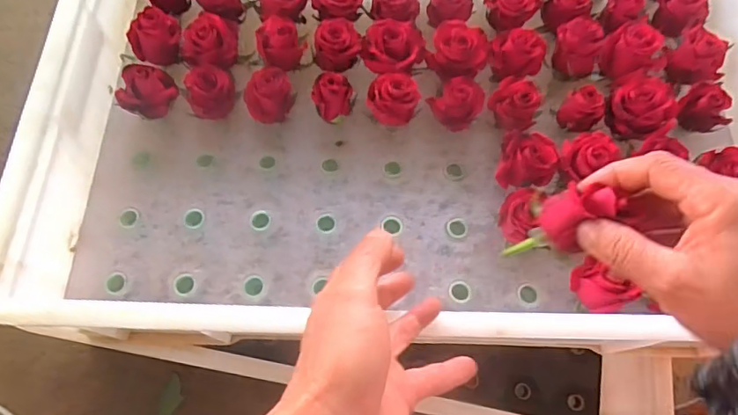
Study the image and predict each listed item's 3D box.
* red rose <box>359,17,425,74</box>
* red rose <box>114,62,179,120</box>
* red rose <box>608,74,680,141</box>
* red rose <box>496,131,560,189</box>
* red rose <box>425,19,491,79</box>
[{"bbox_3d":[0.022,-0.143,0.469,0.057,0.040,0.055,9,68,2],"label":"red rose"},{"bbox_3d":[-0.198,-0.102,0.456,0.038,0.046,0.045,32,70,11],"label":"red rose"},{"bbox_3d":[0.241,-0.090,0.449,0.043,0.042,0.052,-37,73,-15],"label":"red rose"},{"bbox_3d":[0.134,-0.037,0.440,0.047,0.047,0.042,16,68,5],"label":"red rose"},{"bbox_3d":[0.082,-0.145,0.471,0.055,0.035,0.051,1,67,-1],"label":"red rose"}]

